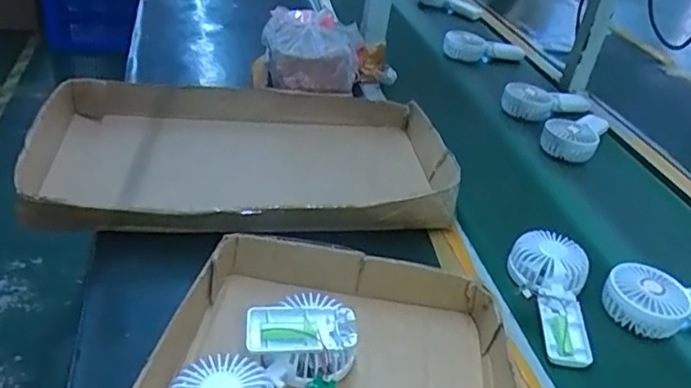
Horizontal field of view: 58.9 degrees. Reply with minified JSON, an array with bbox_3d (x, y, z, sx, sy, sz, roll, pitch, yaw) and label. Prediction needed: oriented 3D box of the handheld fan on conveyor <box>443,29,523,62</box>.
[{"bbox_3d":[0.324,-0.337,1.416,0.197,0.074,0.039,1,33,-10],"label":"handheld fan on conveyor"}]

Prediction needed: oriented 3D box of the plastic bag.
[{"bbox_3d":[-0.057,-0.245,1.064,0.170,0.090,0.176,4,33,-6],"label":"plastic bag"}]

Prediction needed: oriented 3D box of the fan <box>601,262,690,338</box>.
[{"bbox_3d":[0.387,0.123,0.708,0.185,0.051,0.071,1,33,-11],"label":"fan"}]

